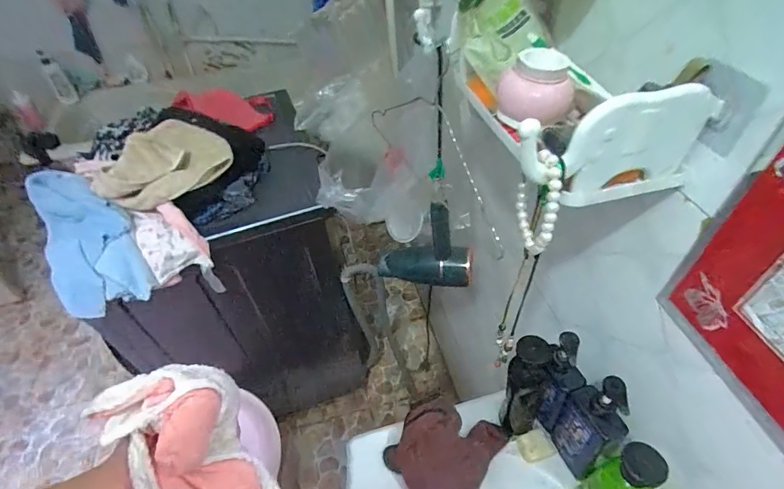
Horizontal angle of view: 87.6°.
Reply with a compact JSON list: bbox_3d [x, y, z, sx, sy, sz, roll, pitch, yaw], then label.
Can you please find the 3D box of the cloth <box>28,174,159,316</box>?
[{"bbox_3d":[-0.616,0.004,0.823,0.371,0.160,0.175,34,57,30],"label":"cloth"}]

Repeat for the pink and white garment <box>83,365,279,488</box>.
[{"bbox_3d":[-0.190,0.207,0.388,0.110,0.115,0.175,-24,50,-18],"label":"pink and white garment"}]

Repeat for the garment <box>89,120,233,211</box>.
[{"bbox_3d":[-0.481,-0.196,0.882,0.275,0.077,0.268,-13,47,-9],"label":"garment"}]

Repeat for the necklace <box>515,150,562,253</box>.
[{"bbox_3d":[0.124,-0.033,0.347,0.012,0.097,0.054,-10,47,-6],"label":"necklace"}]

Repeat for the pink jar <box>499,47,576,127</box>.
[{"bbox_3d":[0.148,-0.161,0.421,0.060,0.064,0.056,-2,46,2],"label":"pink jar"}]

